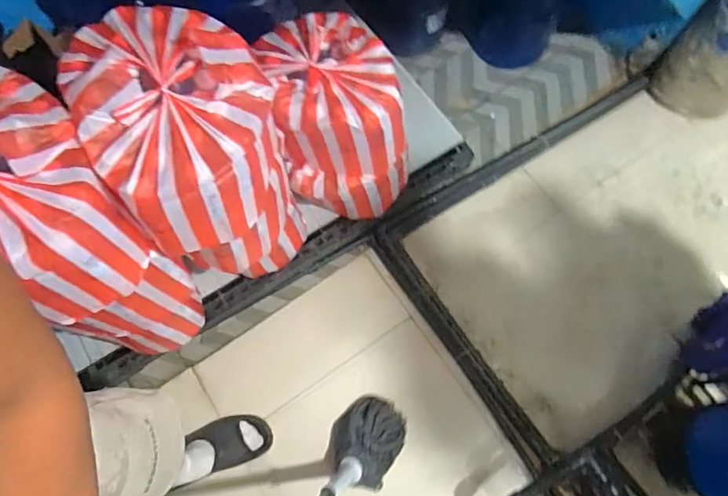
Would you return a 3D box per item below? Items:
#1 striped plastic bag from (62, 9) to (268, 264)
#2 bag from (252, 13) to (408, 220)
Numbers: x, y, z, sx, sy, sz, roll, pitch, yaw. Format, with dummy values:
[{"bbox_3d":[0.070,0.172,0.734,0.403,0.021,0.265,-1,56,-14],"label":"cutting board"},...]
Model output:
[{"bbox_3d":[-0.299,-0.207,0.824,0.274,0.241,0.340,-22,72,-8],"label":"striped plastic bag"},{"bbox_3d":[-0.056,-0.282,1.196,0.270,0.424,0.303,-13,71,-5],"label":"bag"}]

